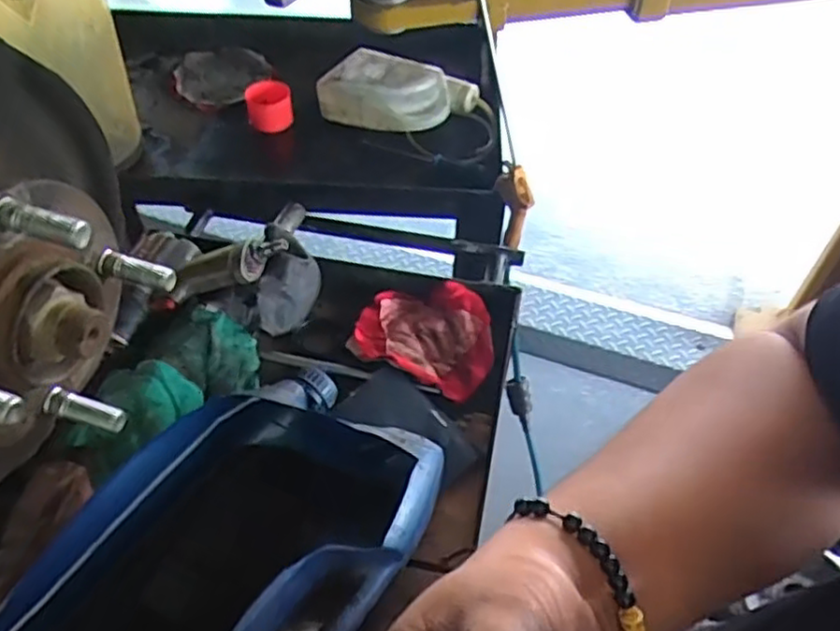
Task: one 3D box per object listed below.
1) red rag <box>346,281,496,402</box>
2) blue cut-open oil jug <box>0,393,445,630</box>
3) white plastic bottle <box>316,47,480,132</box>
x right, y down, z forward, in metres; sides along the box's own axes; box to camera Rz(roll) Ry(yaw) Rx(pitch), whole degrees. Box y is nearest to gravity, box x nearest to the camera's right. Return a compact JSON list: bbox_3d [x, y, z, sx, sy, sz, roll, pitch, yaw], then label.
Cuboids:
[{"bbox_3d":[0.006,0.017,0.766,0.154,0.034,0.128,16,51,13],"label":"red rag"},{"bbox_3d":[-0.151,0.195,0.559,0.234,0.108,0.305,26,53,21],"label":"blue cut-open oil jug"},{"bbox_3d":[-0.034,-0.330,1.043,0.220,0.068,0.104,23,52,18],"label":"white plastic bottle"}]

